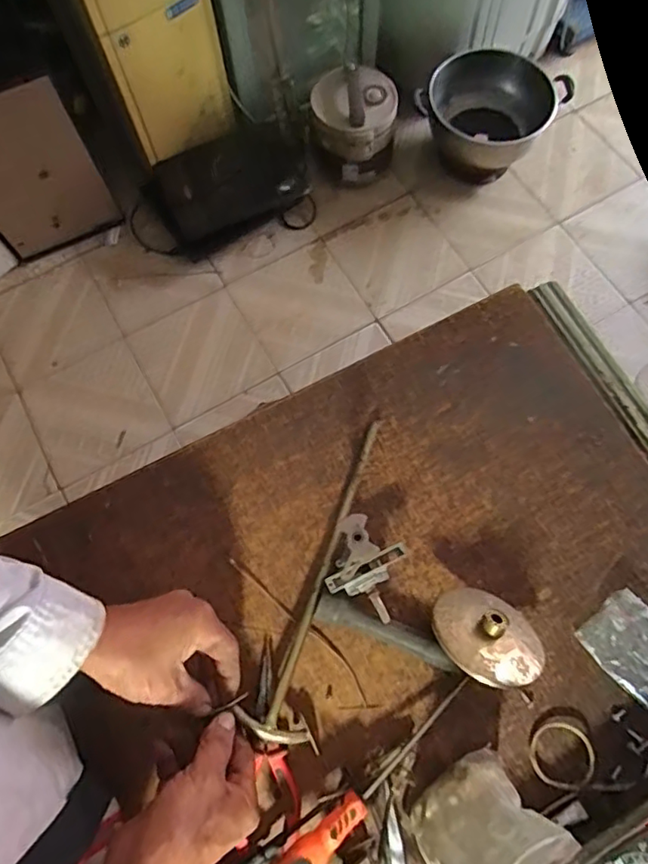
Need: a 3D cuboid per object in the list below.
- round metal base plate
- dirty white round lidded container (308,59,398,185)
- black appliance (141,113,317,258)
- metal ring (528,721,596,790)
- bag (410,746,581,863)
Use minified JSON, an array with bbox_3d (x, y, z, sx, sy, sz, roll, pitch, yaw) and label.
[{"bbox_3d":[0.137,0.160,0.467,0.094,0.020,0.090,14,29,-8],"label":"round metal base plate"},{"bbox_3d":[0.074,-0.765,1.460,0.205,0.228,0.208,-4,71,-1],"label":"dirty white round lidded container"},{"bbox_3d":[-0.239,-0.618,1.470,0.398,0.155,0.260,-26,73,-7],"label":"black appliance"},{"bbox_3d":[0.195,0.266,0.468,0.051,0.009,0.048,0,71,1],"label":"metal ring"},{"bbox_3d":[0.102,0.284,0.397,0.100,0.132,0.056,-37,75,-11],"label":"bag"}]

